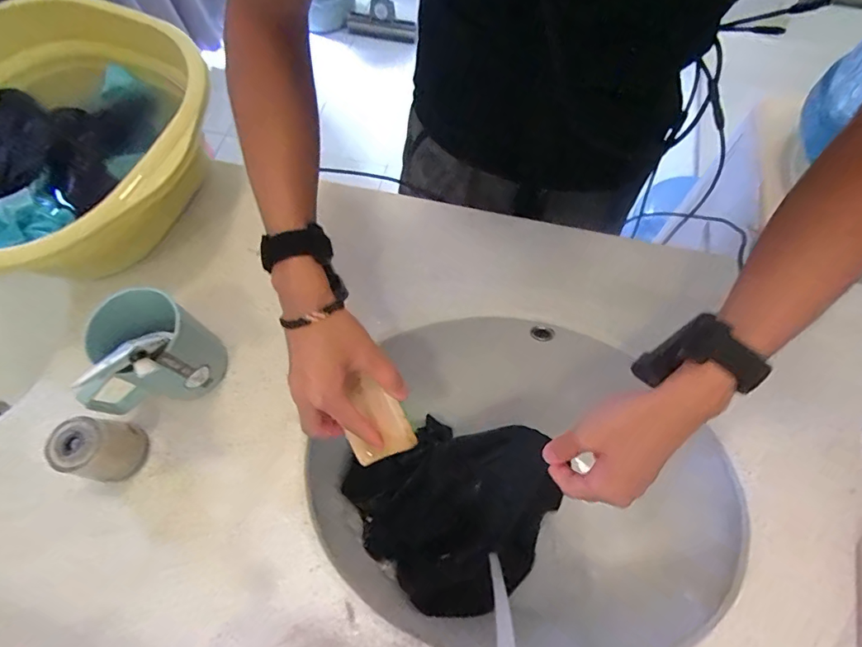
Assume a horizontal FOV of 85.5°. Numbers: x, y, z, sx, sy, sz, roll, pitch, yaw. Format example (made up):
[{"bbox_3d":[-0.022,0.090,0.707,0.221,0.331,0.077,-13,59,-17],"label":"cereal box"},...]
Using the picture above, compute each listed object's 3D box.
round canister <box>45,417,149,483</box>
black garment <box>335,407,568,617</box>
[{"bbox_3d":[-0.304,0.115,0.431,0.045,0.076,0.048,0,69,1],"label":"round canister"},{"bbox_3d":[0.024,0.196,0.497,0.197,0.132,0.194,0,69,1],"label":"black garment"}]

